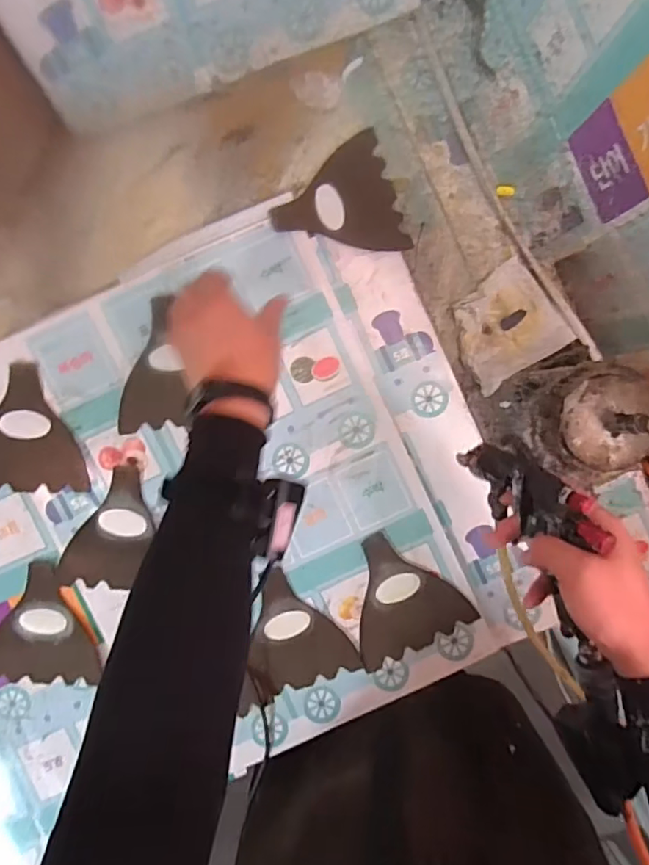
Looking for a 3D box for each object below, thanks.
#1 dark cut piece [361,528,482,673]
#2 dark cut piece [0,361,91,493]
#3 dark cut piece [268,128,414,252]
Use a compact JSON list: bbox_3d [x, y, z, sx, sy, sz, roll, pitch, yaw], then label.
[{"bbox_3d":[0.080,0.174,0.591,0.126,0.006,0.130,-25,92,-2],"label":"dark cut piece"},{"bbox_3d":[-0.314,-0.004,0.565,0.131,0.008,0.130,2,93,-2],"label":"dark cut piece"},{"bbox_3d":[0.010,-0.238,0.571,0.130,0.006,0.123,-17,89,-3],"label":"dark cut piece"}]

